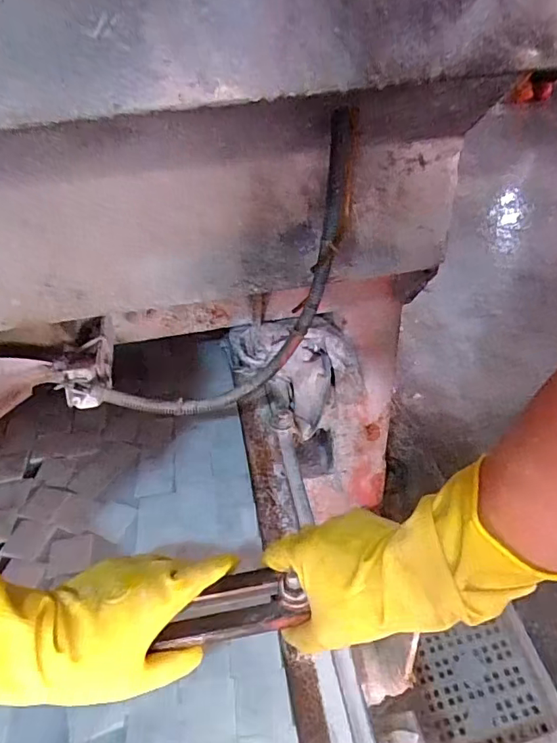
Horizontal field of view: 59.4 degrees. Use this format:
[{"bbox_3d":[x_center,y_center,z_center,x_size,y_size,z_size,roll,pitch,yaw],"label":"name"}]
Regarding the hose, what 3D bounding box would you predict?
[{"bbox_3d":[-0.028,-0.086,0.568,0.166,0.413,0.089,27,18,-39],"label":"hose"}]

